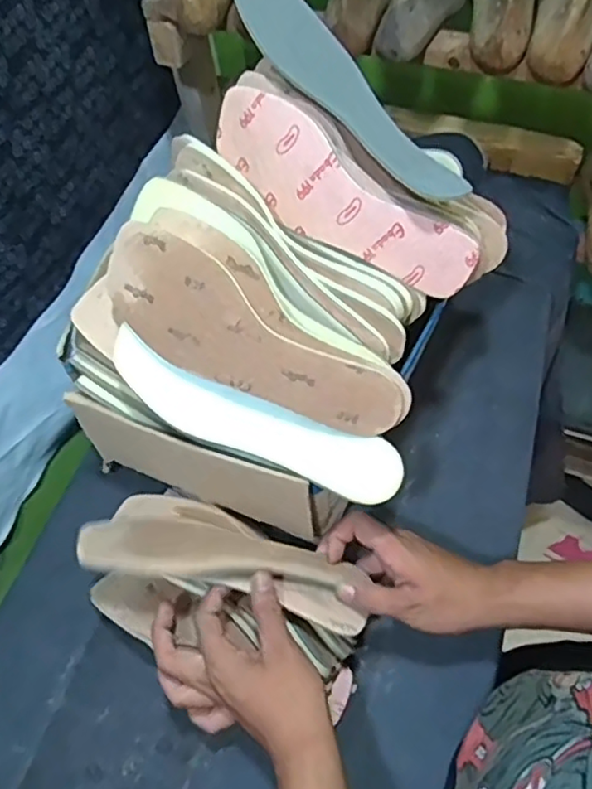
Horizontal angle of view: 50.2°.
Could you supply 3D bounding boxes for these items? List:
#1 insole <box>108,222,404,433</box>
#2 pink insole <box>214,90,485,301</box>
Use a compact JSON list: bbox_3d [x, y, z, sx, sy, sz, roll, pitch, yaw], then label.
[{"bbox_3d":[-0.039,-0.035,0.464,0.235,0.018,0.083,37,111,-1],"label":"insole"},{"bbox_3d":[0.034,-0.155,0.509,0.236,0.076,0.014,37,35,0],"label":"pink insole"}]

